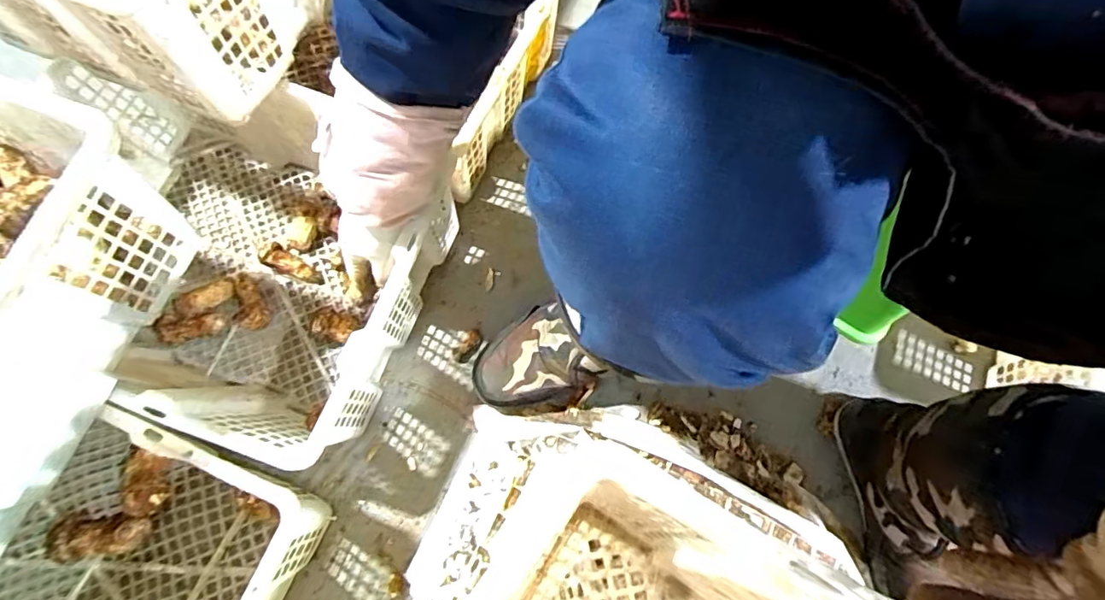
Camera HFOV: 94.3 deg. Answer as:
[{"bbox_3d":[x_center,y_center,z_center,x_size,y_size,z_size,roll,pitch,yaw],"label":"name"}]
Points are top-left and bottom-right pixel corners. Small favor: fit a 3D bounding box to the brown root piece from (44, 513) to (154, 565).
[{"bbox_3d":[-0.493,0.261,0.564,0.101,0.035,0.050,0,71,-1],"label":"brown root piece"}]

